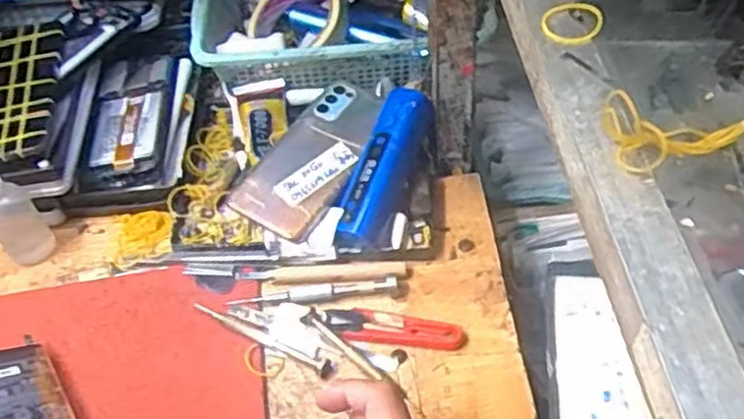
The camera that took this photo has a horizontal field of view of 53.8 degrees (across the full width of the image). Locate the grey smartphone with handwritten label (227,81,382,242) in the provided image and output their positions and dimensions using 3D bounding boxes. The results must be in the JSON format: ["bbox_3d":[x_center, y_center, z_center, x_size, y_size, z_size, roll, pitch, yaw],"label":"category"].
[{"bbox_3d":[-0.049,-0.045,0.602,0.072,0.010,0.152,24,62,12],"label":"grey smartphone with handwritten label"}]

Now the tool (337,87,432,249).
[{"bbox_3d":[0.010,-0.033,0.585,0.035,0.040,0.132,18,75,20],"label":"tool"}]

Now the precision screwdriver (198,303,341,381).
[{"bbox_3d":[-0.076,0.091,0.518,0.114,0.004,0.011,23,55,18],"label":"precision screwdriver"}]

